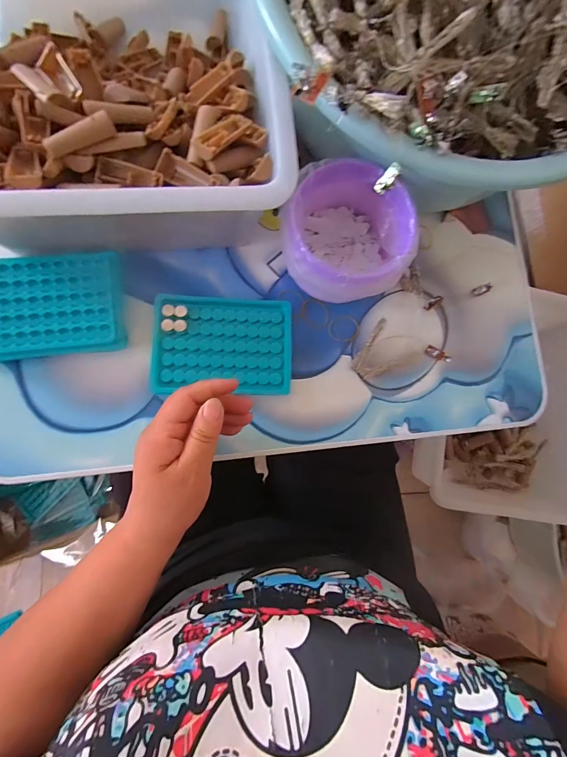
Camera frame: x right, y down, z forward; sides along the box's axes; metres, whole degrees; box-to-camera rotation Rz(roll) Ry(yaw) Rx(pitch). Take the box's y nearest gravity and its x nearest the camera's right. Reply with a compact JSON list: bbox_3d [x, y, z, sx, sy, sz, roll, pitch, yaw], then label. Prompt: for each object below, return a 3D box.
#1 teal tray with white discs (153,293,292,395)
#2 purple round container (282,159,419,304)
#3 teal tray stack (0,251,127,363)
[{"bbox_3d":[-0.059,-0.033,0.348,0.132,0.018,0.095,1,84,-8],"label":"teal tray with white discs"},{"bbox_3d":[0.055,-0.129,0.337,0.105,0.090,0.109,1,84,-8],"label":"purple round container"},{"bbox_3d":[-0.215,-0.065,0.323,0.127,0.026,0.091,-8,85,-9],"label":"teal tray stack"}]

